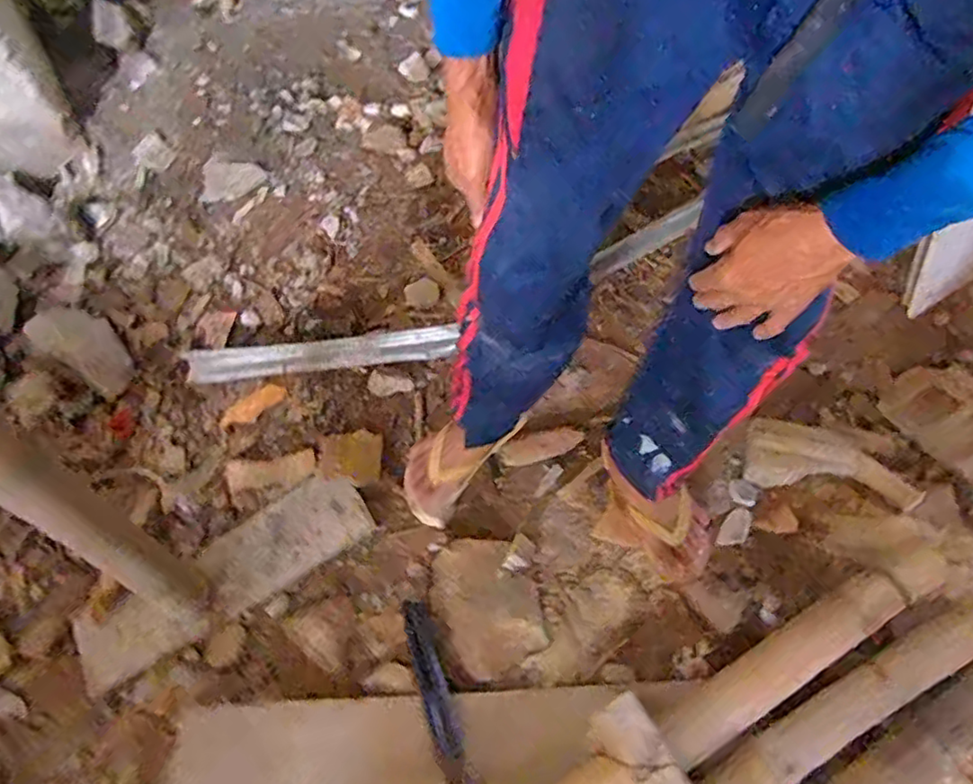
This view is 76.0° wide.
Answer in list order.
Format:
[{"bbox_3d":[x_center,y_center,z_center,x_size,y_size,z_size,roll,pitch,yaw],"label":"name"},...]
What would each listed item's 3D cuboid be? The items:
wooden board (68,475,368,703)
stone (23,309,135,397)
[{"bbox_3d":[-0.416,0.289,0.997,0.465,0.024,0.138,-30,62,-16],"label":"wooden board"},{"bbox_3d":[-0.805,-0.095,1.254,0.246,0.049,0.117,28,63,18],"label":"stone"}]

